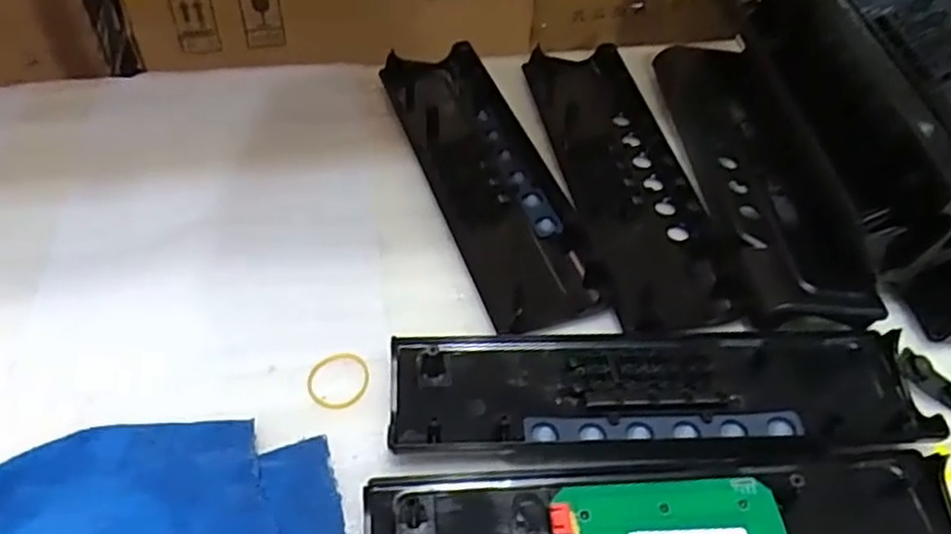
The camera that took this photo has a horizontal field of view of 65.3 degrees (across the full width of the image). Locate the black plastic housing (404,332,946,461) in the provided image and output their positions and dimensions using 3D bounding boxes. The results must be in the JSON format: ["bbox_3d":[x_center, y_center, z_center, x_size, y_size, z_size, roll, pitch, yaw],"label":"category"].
[{"bbox_3d":[0.085,0.057,0.350,0.246,0.016,0.068,-1,47,-4],"label":"black plastic housing"}]

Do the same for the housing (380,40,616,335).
[{"bbox_3d":[0.008,-0.063,0.457,0.072,0.017,0.244,-13,49,-14],"label":"housing"}]

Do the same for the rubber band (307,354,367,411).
[{"bbox_3d":[-0.066,0.054,0.357,0.029,0.004,0.031,2,48,-2],"label":"rubber band"}]

